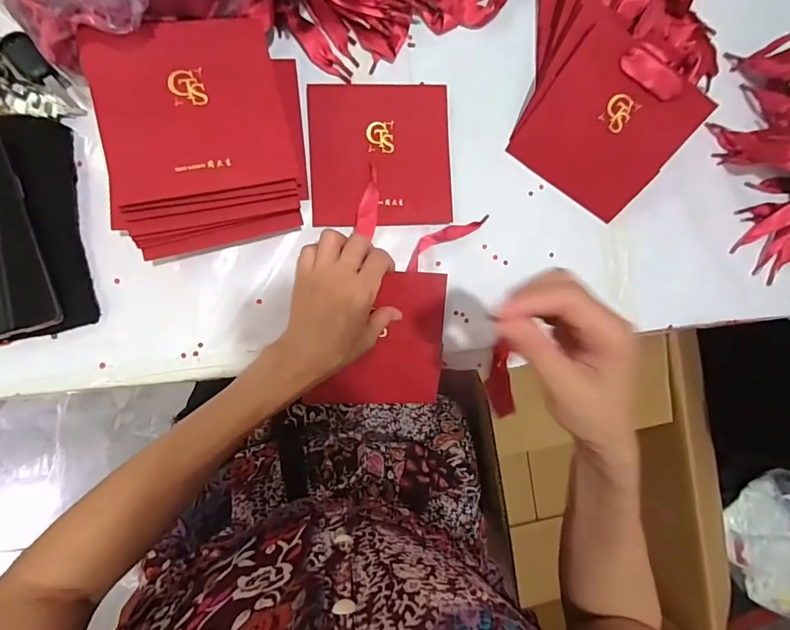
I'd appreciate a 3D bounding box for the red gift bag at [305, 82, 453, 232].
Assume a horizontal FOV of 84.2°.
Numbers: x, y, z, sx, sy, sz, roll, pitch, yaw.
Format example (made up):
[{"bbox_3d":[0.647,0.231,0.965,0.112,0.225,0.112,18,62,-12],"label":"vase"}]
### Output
[{"bbox_3d":[-0.014,-0.162,0.442,0.140,0.009,0.139,-2,91,-10],"label":"red gift bag"}]

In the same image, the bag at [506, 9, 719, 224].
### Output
[{"bbox_3d":[0.215,-0.190,0.444,0.139,0.007,0.144,34,124,-4],"label":"bag"}]

